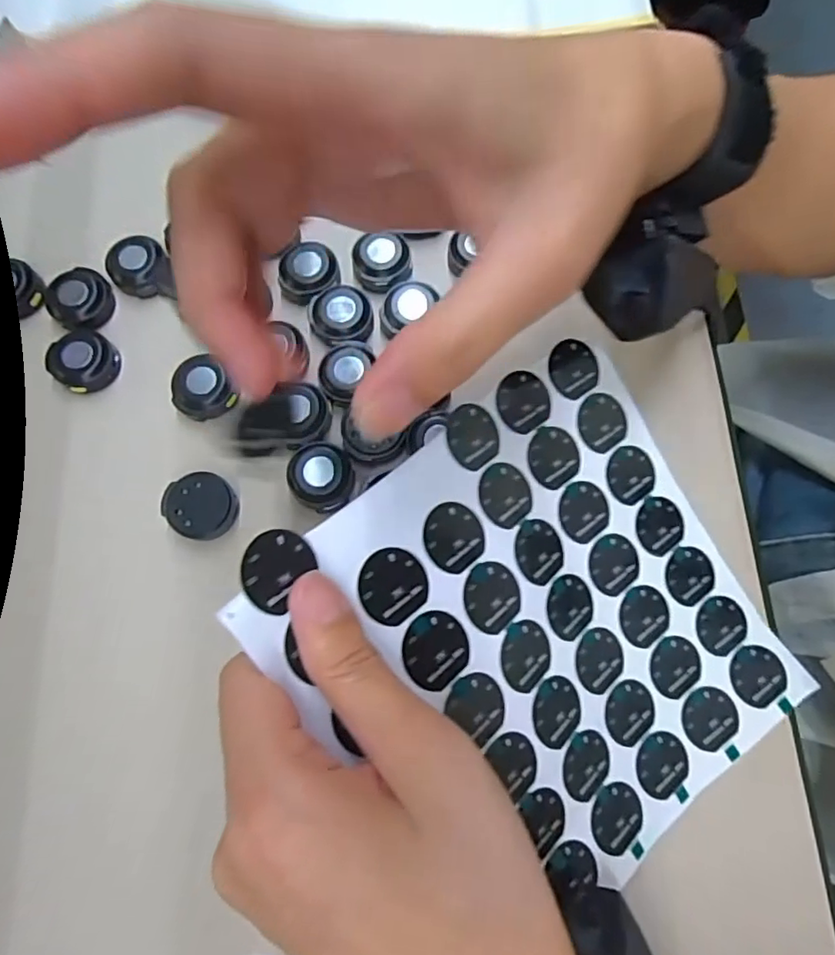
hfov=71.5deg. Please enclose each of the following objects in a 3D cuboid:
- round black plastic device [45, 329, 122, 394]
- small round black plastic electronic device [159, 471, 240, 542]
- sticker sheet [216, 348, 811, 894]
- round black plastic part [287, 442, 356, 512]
[{"bbox_3d":[-0.160,-0.056,0.278,0.025,0.013,0.029,37,77,10],"label":"round black plastic device"},{"bbox_3d":[-0.096,0.013,0.260,0.030,0.010,0.029,0,74,0],"label":"small round black plastic electronic device"},{"bbox_3d":[0.051,0.058,0.209,0.170,0.015,0.174,-35,98,-27],"label":"sticker sheet"},{"bbox_3d":[-0.043,-0.001,0.262,0.028,0.010,0.029,0,74,0],"label":"round black plastic part"}]

